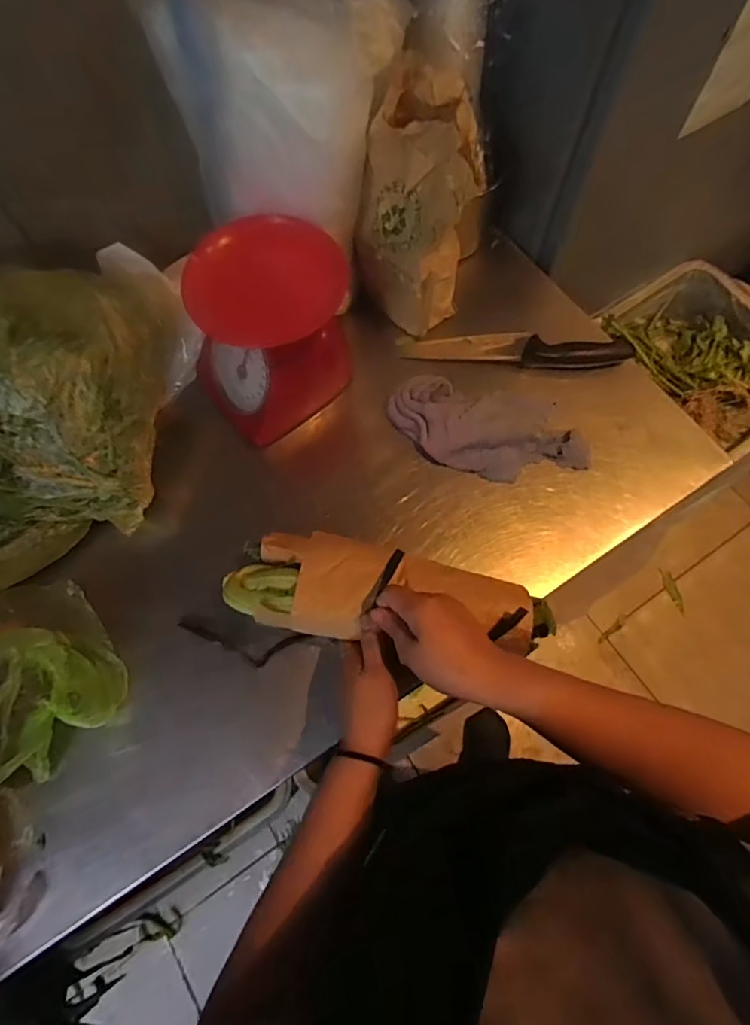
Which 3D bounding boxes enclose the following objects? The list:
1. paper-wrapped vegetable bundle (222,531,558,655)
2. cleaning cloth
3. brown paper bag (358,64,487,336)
[{"bbox_3d":[0.006,0.074,0.479,0.301,0.045,0.092,5,69,5],"label":"paper-wrapped vegetable bundle"},{"bbox_3d":[0.137,-0.107,0.607,0.234,0.030,0.128,2,69,2],"label":"cleaning cloth"},{"bbox_3d":[0.051,-0.329,0.572,0.115,0.238,0.095,20,71,8],"label":"brown paper bag"}]

